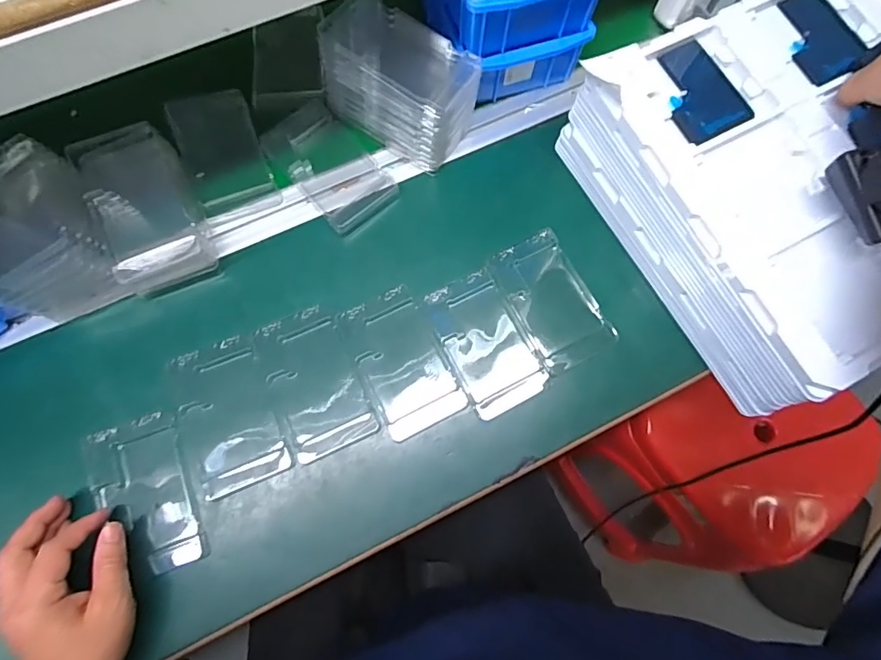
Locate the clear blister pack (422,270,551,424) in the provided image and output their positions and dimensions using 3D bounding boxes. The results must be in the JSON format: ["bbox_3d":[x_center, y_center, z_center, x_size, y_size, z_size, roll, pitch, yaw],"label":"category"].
[{"bbox_3d":[0.041,0.011,0.439,0.075,0.008,0.122,-28,78,-8],"label":"clear blister pack"}]

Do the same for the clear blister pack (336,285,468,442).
[{"bbox_3d":[-0.036,0.029,0.430,0.073,0.010,0.122,-27,78,-8],"label":"clear blister pack"}]

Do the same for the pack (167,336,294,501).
[{"bbox_3d":[-0.181,0.073,0.411,0.073,0.010,0.121,-23,77,-7],"label":"pack"}]

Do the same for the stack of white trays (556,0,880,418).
[{"bbox_3d":[0.314,-0.134,0.442,0.278,0.099,0.321,-28,78,-8],"label":"stack of white trays"}]

